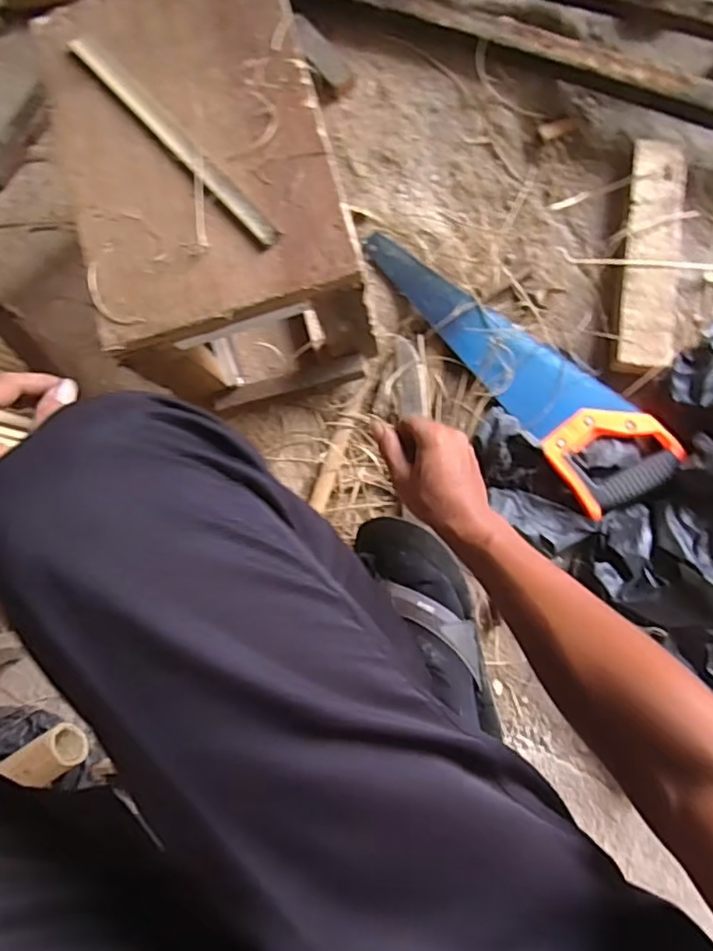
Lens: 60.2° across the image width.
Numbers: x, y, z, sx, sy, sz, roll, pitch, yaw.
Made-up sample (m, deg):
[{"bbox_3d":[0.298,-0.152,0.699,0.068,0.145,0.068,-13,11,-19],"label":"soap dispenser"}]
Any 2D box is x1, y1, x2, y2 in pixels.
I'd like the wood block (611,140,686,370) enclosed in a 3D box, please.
[{"bbox_3d":[0.329,-0.246,0.693,0.060,0.040,0.266,6,84,7],"label":"wood block"}]

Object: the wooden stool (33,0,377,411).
[{"bbox_3d":[-0.132,-0.266,0.624,0.227,0.217,0.342,-15,80,6],"label":"wooden stool"}]

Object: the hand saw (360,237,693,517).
[{"bbox_3d":[0.183,-0.141,0.696,0.124,0.033,0.413,-38,81,1],"label":"hand saw"}]

